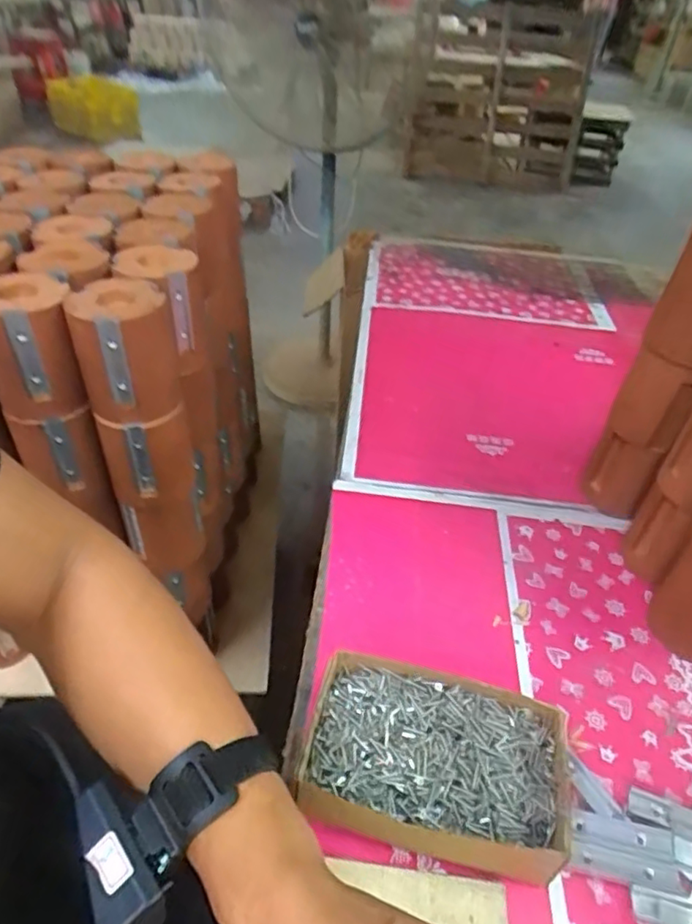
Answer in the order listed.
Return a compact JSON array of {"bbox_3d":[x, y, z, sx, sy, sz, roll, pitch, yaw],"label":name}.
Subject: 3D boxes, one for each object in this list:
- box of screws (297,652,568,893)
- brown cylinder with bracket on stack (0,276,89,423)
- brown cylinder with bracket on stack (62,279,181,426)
[{"bbox_3d":[0.061,0.213,0.411,0.173,0.052,0.114,10,42,7],"label":"box of screws"},{"bbox_3d":[-0.270,-0.097,0.504,0.071,0.099,0.069,-10,43,-16],"label":"brown cylinder with bracket on stack"},{"bbox_3d":[-0.190,-0.095,0.510,0.081,0.101,0.072,-11,43,-16],"label":"brown cylinder with bracket on stack"}]

